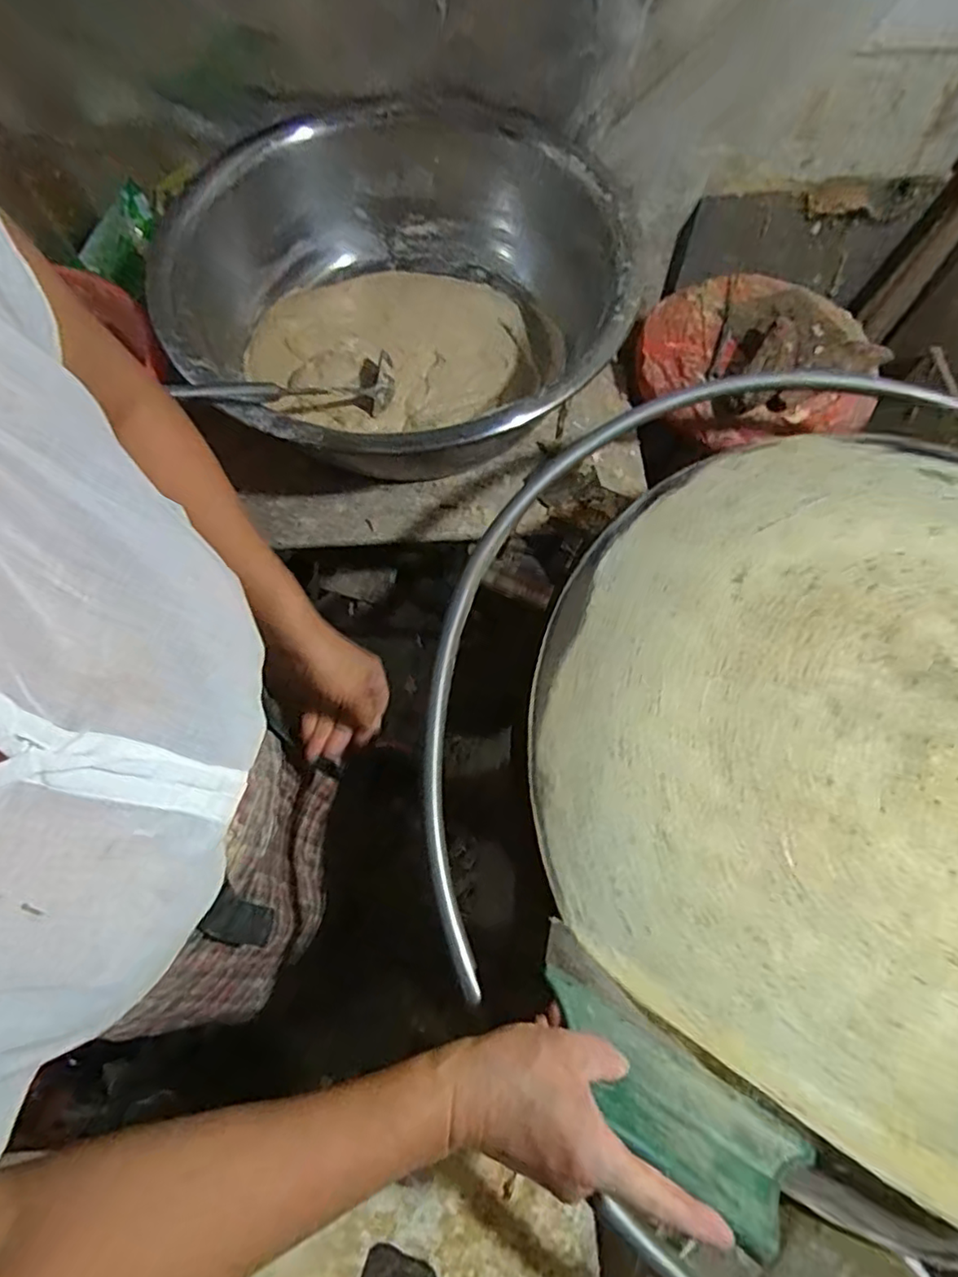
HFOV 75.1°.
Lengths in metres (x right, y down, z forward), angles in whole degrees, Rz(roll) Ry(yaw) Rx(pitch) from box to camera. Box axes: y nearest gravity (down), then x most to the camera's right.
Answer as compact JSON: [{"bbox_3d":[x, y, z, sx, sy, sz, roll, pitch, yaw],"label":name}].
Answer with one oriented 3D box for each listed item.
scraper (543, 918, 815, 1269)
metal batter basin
[{"bbox_3d":[0.103,0.266,0.381,0.184,0.093,0.011,36,107,23],"label":"scraper"},{"bbox_3d":[-0.103,-0.467,0.864,0.577,0.197,0.616,1,67,-1],"label":"metal batter basin"}]

